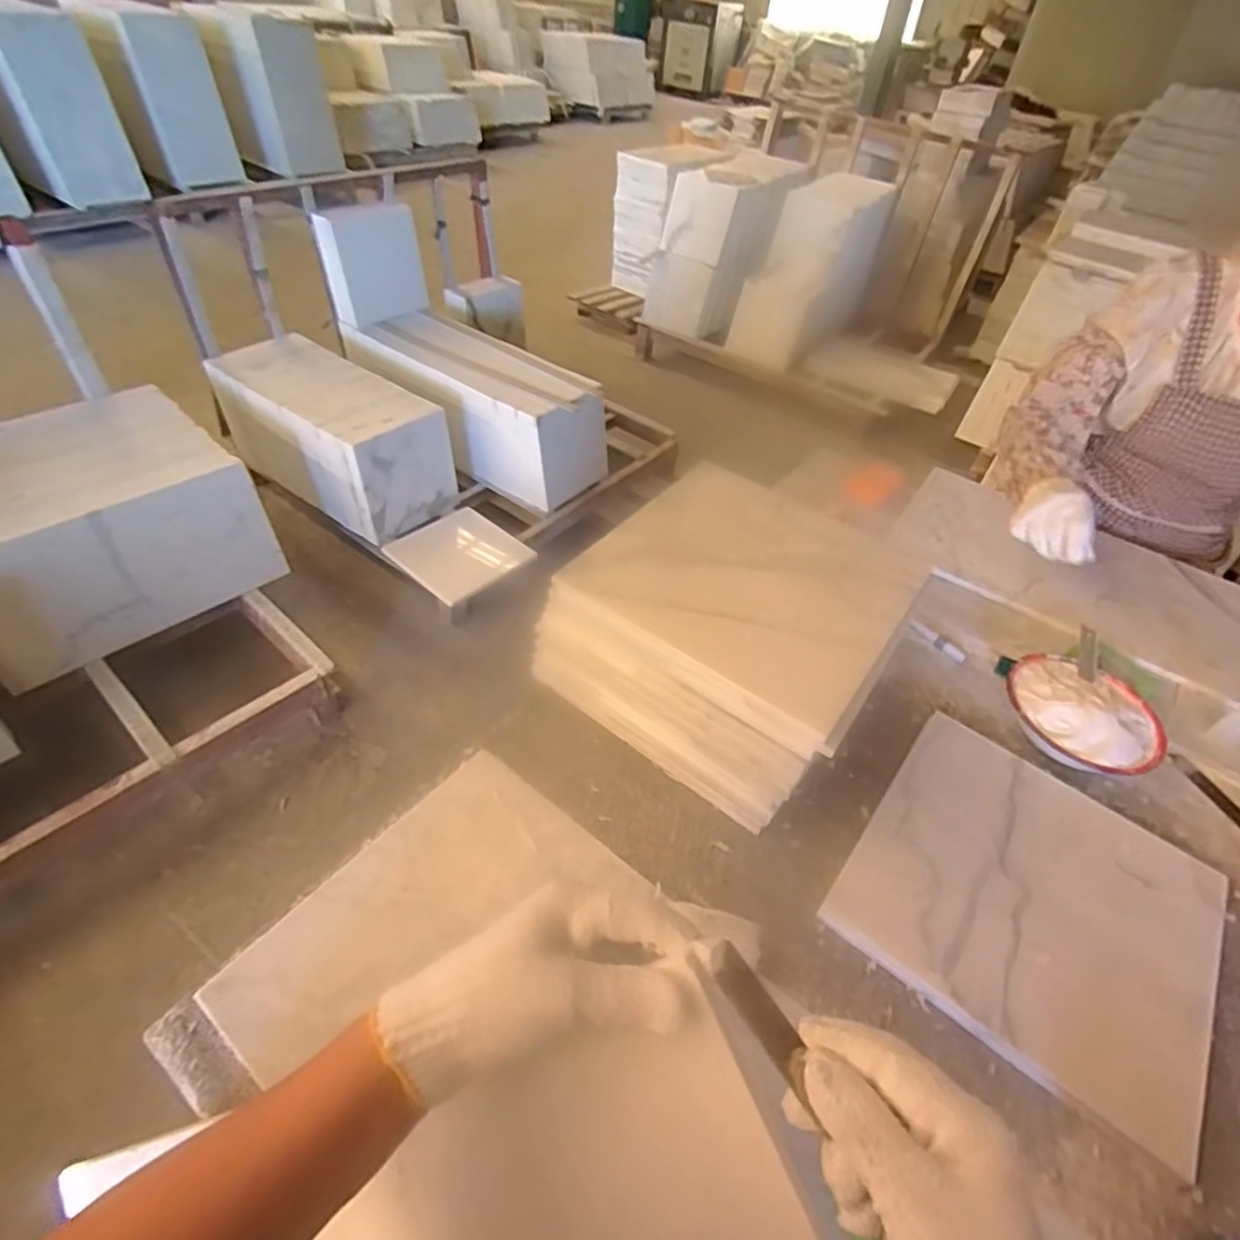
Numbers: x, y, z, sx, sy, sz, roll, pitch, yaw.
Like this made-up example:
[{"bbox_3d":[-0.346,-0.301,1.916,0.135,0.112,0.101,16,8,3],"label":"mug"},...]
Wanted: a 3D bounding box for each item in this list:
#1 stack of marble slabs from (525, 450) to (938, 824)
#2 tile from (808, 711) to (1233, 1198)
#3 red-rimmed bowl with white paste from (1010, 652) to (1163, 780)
[{"bbox_3d":[0.125,0.006,0.754,0.313,0.160,0.319,29,49,20],"label":"stack of marble slabs"},{"bbox_3d":[0.394,0.265,0.637,0.304,0.020,0.296,32,50,24],"label":"tile"},{"bbox_3d":[0.540,0.108,0.780,0.159,0.066,0.149,3,44,-3],"label":"red-rimmed bowl with white paste"}]

